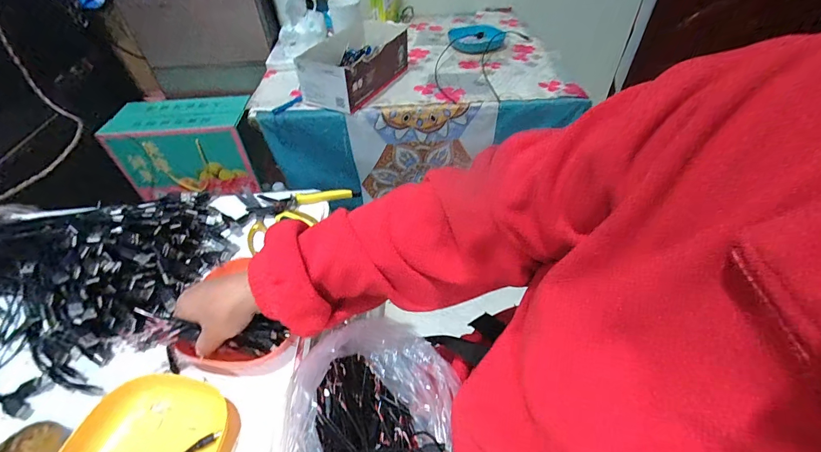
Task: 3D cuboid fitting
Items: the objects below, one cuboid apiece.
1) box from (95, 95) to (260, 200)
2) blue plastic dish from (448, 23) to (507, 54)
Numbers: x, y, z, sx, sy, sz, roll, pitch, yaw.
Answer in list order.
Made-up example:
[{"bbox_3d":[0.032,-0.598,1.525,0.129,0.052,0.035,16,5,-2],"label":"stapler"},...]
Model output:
[{"bbox_3d":[-0.577,-0.208,0.974,0.329,0.198,0.151,-4,46,-2],"label":"box"},{"bbox_3d":[0.170,-0.514,0.996,0.146,0.036,0.154,-1,46,1],"label":"blue plastic dish"}]

